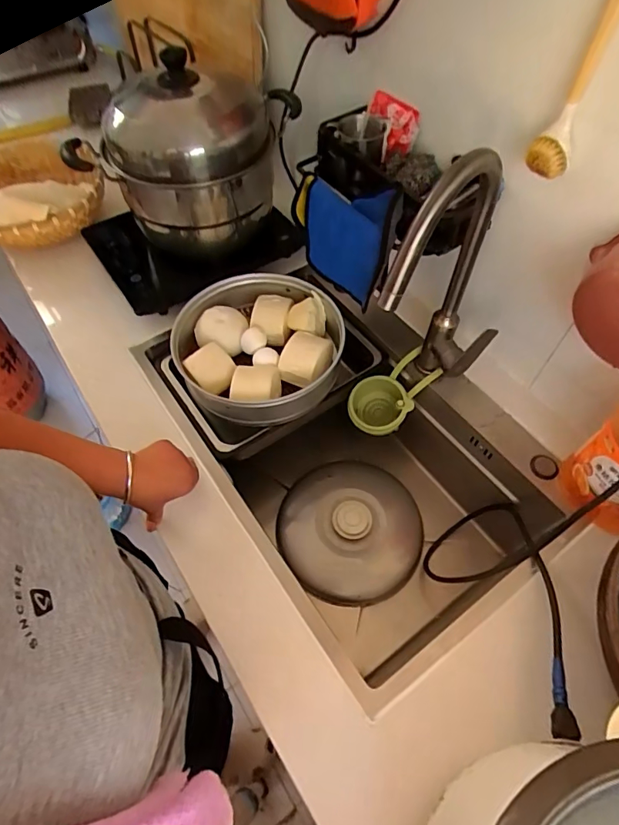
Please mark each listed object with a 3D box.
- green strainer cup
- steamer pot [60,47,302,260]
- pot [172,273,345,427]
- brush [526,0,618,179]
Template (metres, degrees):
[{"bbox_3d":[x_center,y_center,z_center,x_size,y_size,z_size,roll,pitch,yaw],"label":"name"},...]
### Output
[{"bbox_3d":[0.135,-0.028,0.811,0.141,0.120,0.105,-24,60,-15],"label":"green strainer cup"},{"bbox_3d":[-0.201,-0.436,0.800,0.280,0.244,0.260,0,56,0],"label":"steamer pot"},{"bbox_3d":[-0.088,-0.110,0.774,0.278,0.077,0.264,0,56,0],"label":"pot"},{"bbox_3d":[0.276,-0.340,0.466,0.046,0.185,0.051,22,59,14],"label":"brush"}]

